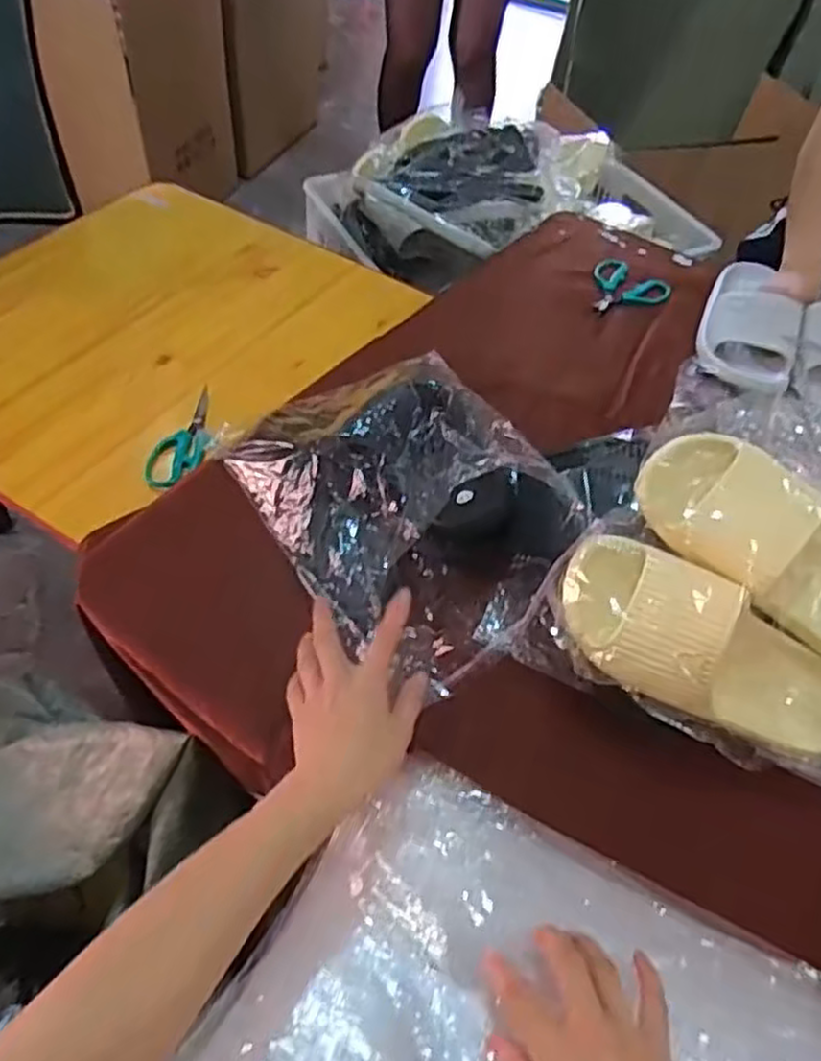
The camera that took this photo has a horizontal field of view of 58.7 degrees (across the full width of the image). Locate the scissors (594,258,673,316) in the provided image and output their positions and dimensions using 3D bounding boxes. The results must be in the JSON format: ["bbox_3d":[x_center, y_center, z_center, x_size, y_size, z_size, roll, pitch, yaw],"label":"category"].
[{"bbox_3d":[0.313,-0.339,1.023,0.106,0.010,0.134,10,52,3],"label":"scissors"}]

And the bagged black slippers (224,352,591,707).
[{"bbox_3d":[-0.011,-0.034,0.671,0.215,0.113,0.312,-27,59,-24],"label":"bagged black slippers"}]

